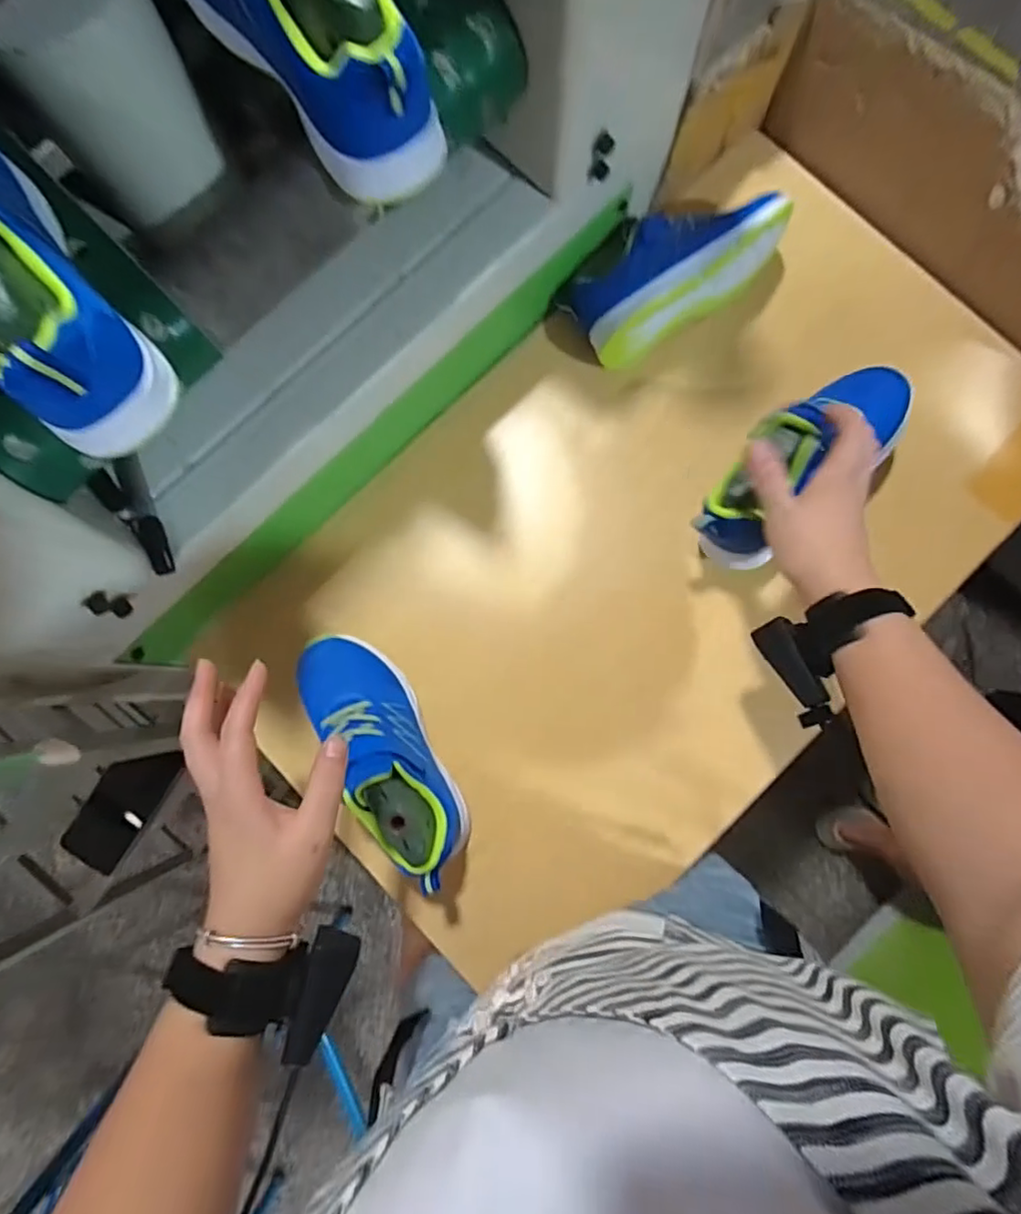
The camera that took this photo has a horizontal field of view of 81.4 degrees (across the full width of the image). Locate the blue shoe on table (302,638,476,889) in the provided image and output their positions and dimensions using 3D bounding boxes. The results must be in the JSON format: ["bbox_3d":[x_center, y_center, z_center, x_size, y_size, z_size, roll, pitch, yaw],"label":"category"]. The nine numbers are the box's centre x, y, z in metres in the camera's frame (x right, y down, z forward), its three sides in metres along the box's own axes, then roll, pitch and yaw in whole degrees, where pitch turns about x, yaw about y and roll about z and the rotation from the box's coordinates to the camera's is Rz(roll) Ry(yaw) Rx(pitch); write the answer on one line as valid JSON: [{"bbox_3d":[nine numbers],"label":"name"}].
[{"bbox_3d":[-0.109,0.123,0.510,0.074,0.102,0.218,-33,83,-3],"label":"blue shoe on table"}]

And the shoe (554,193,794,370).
[{"bbox_3d":[0.152,-0.327,0.563,0.205,0.085,0.111,-35,84,-3],"label":"shoe"}]

